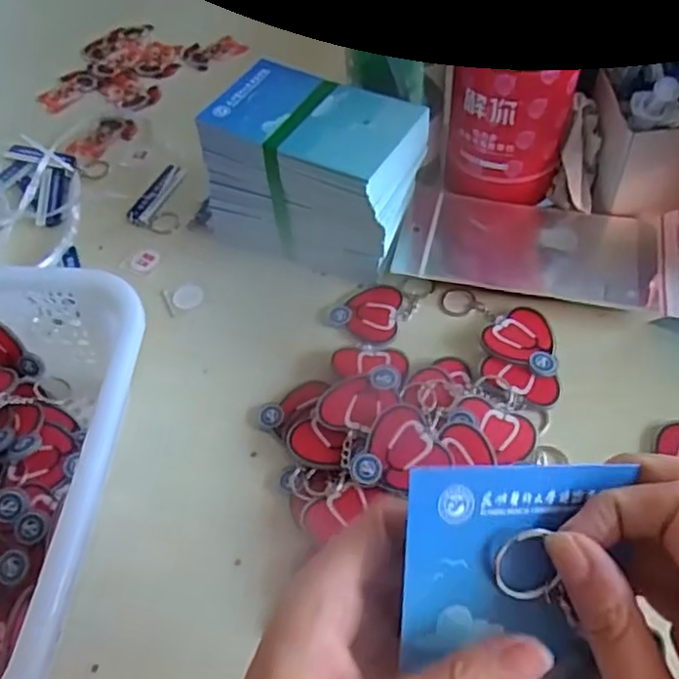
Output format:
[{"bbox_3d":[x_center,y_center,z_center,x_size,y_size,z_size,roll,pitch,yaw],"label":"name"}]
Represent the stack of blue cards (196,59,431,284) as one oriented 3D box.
[{"bbox_3d":[-0.016,-0.117,0.488,0.136,0.107,0.085,22,58,20],"label":"stack of blue cards"}]

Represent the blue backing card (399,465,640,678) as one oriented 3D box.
[{"bbox_3d":[0.056,0.109,0.221,0.074,0.004,0.135,1,95,-13],"label":"blue backing card"}]

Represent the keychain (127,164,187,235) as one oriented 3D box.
[{"bbox_3d":[-0.146,-0.120,0.568,0.043,0.004,0.073,15,56,15],"label":"keychain"}]

